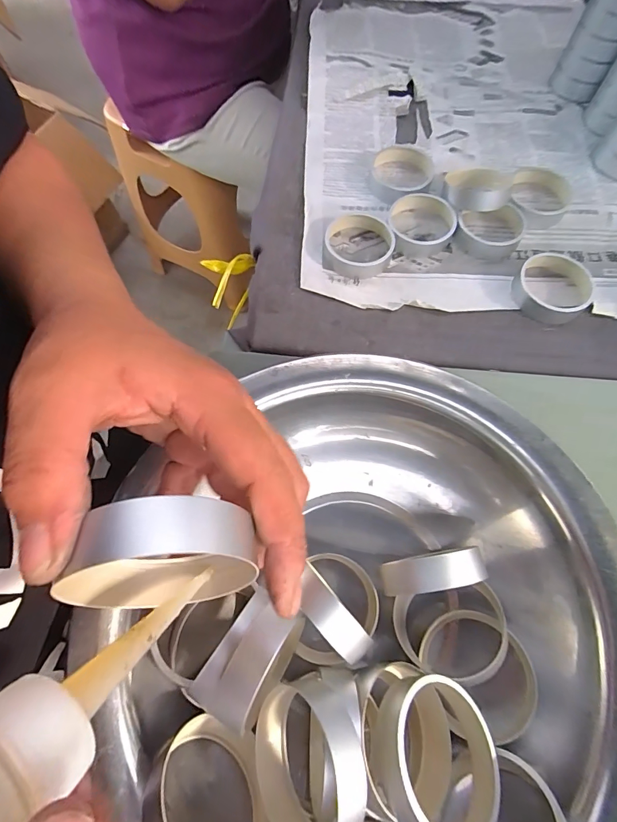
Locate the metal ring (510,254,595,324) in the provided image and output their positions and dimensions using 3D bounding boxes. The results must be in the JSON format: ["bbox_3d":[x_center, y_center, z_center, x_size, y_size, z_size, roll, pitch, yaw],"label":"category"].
[{"bbox_3d":[0.224,-0.114,0.350,0.064,0.020,0.069,-1,69,1],"label":"metal ring"}]

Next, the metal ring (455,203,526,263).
[{"bbox_3d":[0.179,-0.180,0.377,0.063,0.024,0.063,-1,69,1],"label":"metal ring"}]

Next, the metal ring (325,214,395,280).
[{"bbox_3d":[0.049,-0.164,0.375,0.066,0.016,0.069,-1,69,1],"label":"metal ring"}]

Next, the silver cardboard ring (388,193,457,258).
[{"bbox_3d":[0.115,-0.187,0.382,0.061,0.020,0.068,1,69,2],"label":"silver cardboard ring"}]

